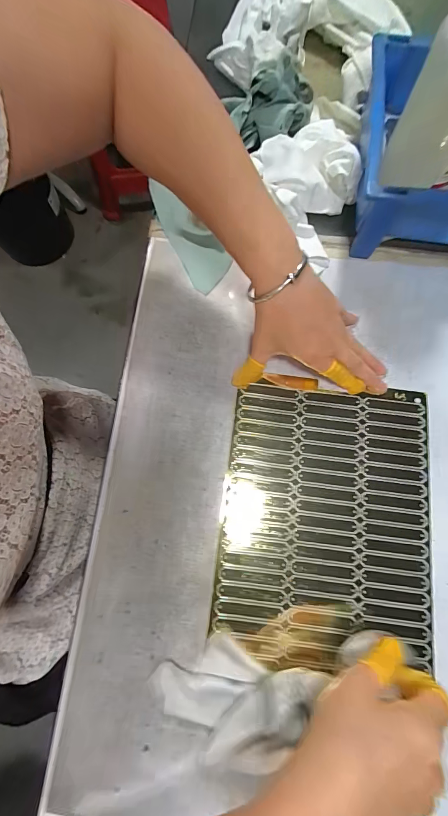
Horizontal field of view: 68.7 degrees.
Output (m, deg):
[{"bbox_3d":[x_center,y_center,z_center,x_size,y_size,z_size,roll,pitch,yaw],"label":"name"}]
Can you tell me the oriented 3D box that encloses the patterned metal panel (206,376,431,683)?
[{"bbox_3d":[0.095,0.098,0.306,0.188,0.006,0.239,7,77,1],"label":"patterned metal panel"}]

